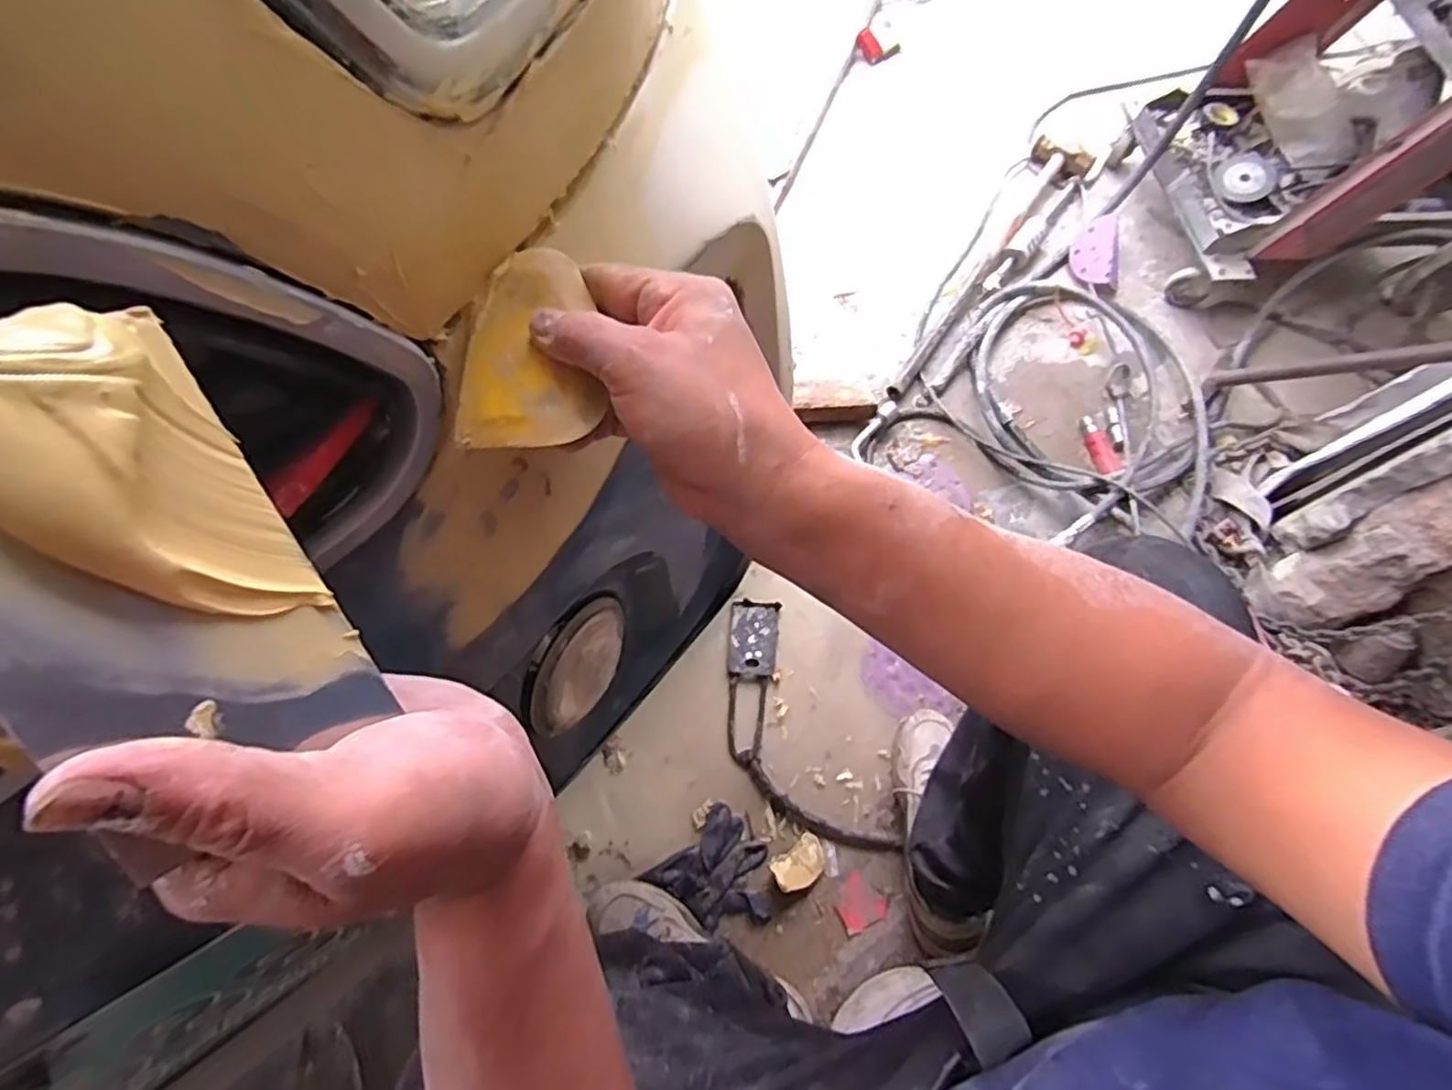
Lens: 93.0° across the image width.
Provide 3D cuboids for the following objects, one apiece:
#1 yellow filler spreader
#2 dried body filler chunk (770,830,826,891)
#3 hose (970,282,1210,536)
[{"bbox_3d":[-0.087,-0.092,0.319,0.063,0.017,0.098,1,66,1],"label":"yellow filler spreader"},{"bbox_3d":[0.090,0.389,0.837,0.070,0.011,0.049,-27,75,-27],"label":"dried body filler chunk"},{"bbox_3d":[0.594,-0.259,1.116,0.413,0.054,0.420,28,67,8],"label":"hose"}]

